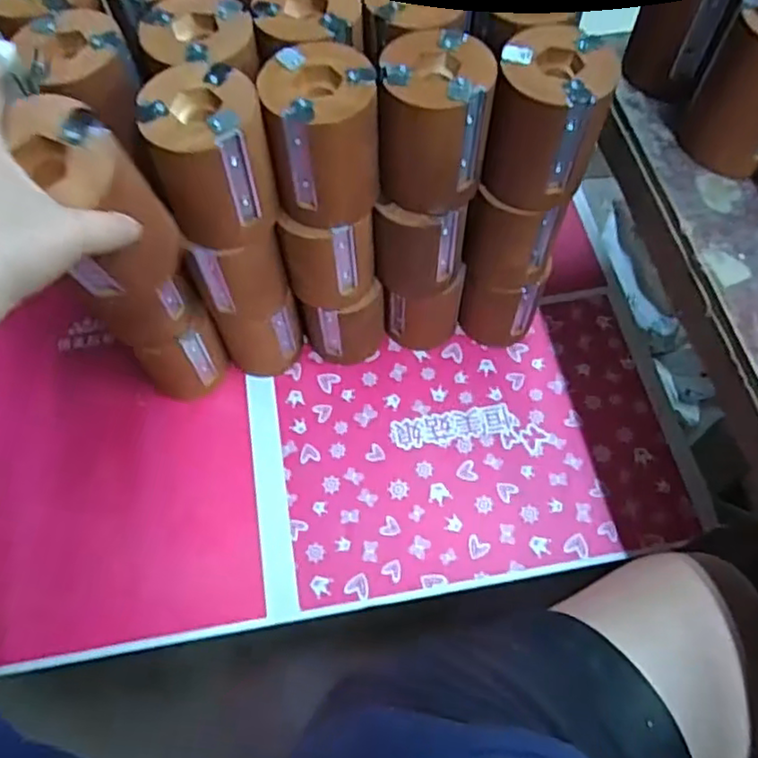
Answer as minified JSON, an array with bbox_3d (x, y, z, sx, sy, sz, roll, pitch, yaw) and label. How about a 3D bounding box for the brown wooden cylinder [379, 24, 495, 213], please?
[{"bbox_3d":[0.042,-0.182,0.476,0.080,0.101,0.075,14,63,8],"label":"brown wooden cylinder"}]

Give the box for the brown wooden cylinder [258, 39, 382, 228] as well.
[{"bbox_3d":[-0.037,-0.174,0.471,0.081,0.098,0.076,-4,63,-1],"label":"brown wooden cylinder"}]

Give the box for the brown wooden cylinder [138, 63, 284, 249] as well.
[{"bbox_3d":[-0.117,-0.151,0.468,0.079,0.116,0.076,-16,63,-8],"label":"brown wooden cylinder"}]

